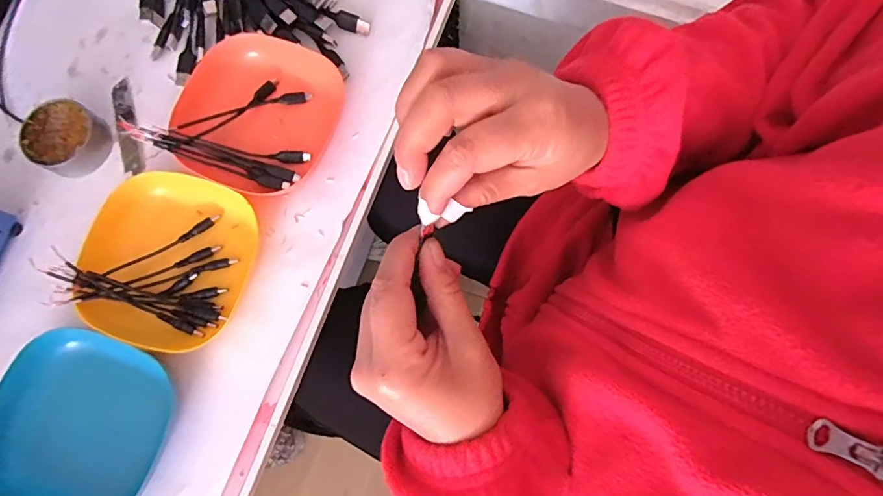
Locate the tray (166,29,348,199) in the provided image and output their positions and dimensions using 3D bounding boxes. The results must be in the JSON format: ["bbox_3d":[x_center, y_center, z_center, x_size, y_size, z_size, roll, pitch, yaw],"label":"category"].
[{"bbox_3d":[-0.163,-0.119,0.425,0.123,0.030,0.136,22,80,6],"label":"tray"}]

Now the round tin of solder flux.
[{"bbox_3d":[-0.338,-0.100,0.433,0.064,0.026,0.061,0,78,1],"label":"round tin of solder flux"}]

